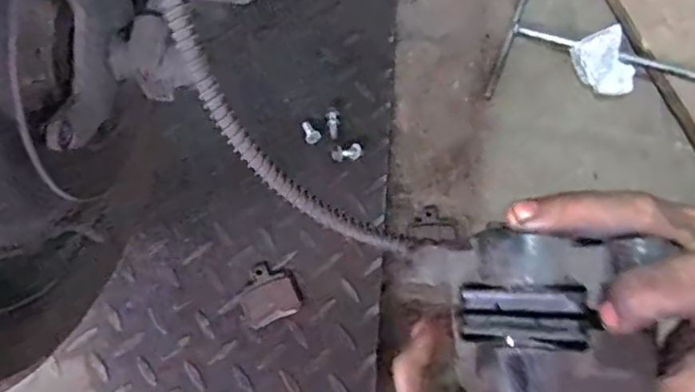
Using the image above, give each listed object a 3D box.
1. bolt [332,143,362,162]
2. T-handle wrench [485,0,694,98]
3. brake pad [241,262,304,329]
[{"bbox_3d":[-0.001,-0.043,0.605,0.031,0.015,0.015,-6,69,-4],"label":"bolt"},{"bbox_3d":[0.329,-0.153,0.648,0.306,0.038,0.198,21,69,6],"label":"T-handle wrench"},{"bbox_3d":[-0.072,0.088,0.540,0.052,0.004,0.055,-22,71,-10],"label":"brake pad"}]

